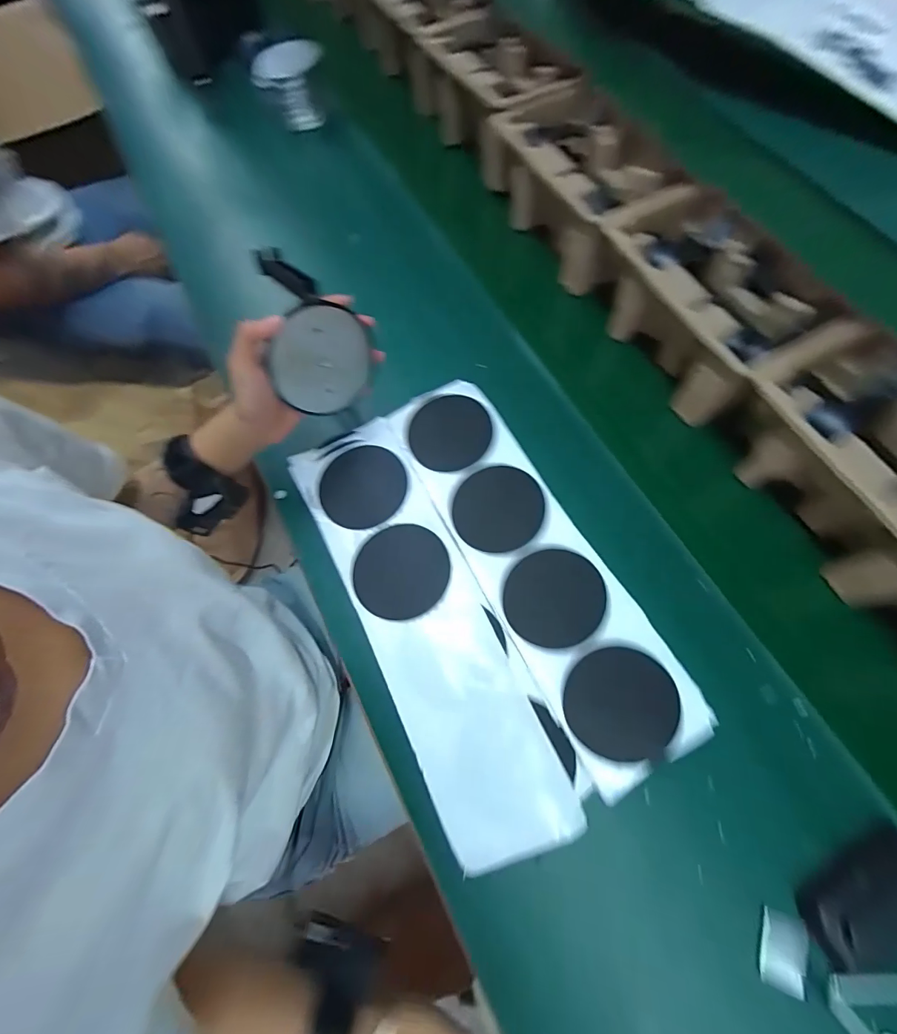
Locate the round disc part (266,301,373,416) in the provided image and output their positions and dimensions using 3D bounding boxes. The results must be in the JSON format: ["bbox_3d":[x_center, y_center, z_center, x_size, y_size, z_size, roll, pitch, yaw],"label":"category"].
[{"bbox_3d":[-0.112,-0.138,0.390,0.084,0.092,0.011,11,33,-29],"label":"round disc part"}]

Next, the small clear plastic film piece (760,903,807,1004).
[{"bbox_3d":[0.247,0.320,0.317,0.026,0.006,0.047,7,67,32],"label":"small clear plastic film piece"}]

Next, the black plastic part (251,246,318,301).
[{"bbox_3d":[-0.145,-0.218,0.382,0.021,0.019,0.099,-40,58,-15],"label":"black plastic part"}]

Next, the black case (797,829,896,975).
[{"bbox_3d":[0.316,0.280,0.317,0.110,0.016,0.054,-29,73,-12],"label":"black case"}]

